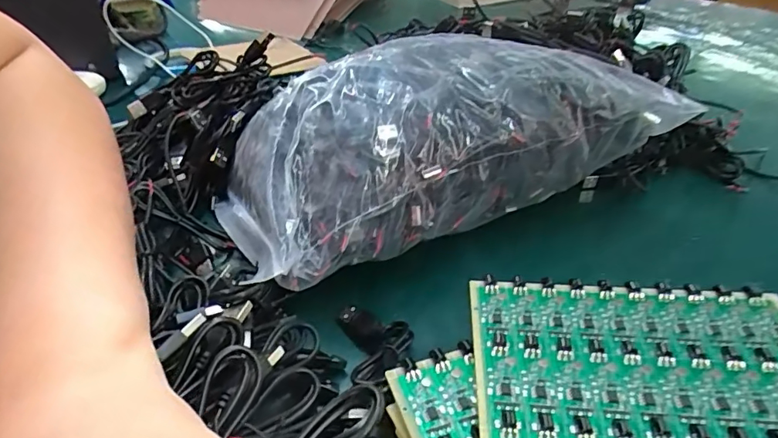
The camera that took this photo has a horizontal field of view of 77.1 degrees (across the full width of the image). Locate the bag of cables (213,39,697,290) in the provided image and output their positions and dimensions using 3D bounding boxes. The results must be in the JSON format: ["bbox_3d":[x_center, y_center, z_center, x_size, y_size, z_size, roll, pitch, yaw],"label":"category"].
[{"bbox_3d":[0.030,-0.058,0.366,0.307,0.118,0.169,-17,40,-20],"label":"bag of cables"}]

